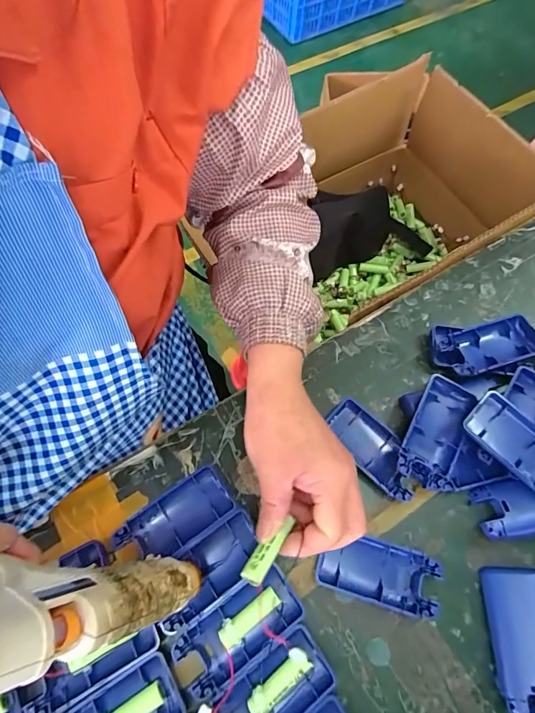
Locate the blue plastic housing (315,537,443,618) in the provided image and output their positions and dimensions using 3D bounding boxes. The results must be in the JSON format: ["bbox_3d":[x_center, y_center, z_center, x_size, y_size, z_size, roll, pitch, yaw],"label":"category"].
[{"bbox_3d":[0.085,0.166,0.313,0.090,0.013,0.042,16,66,4],"label":"blue plastic housing"}]

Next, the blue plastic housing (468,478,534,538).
[{"bbox_3d":[0.213,0.116,0.314,0.089,0.023,0.040,-10,66,11],"label":"blue plastic housing"}]

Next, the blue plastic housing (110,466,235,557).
[{"bbox_3d":[-0.074,0.131,0.324,0.090,0.013,0.041,-32,72,-16],"label":"blue plastic housing"}]

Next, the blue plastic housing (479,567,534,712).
[{"bbox_3d":[0.184,0.203,0.289,0.044,0.015,0.089,-9,55,25],"label":"blue plastic housing"}]

